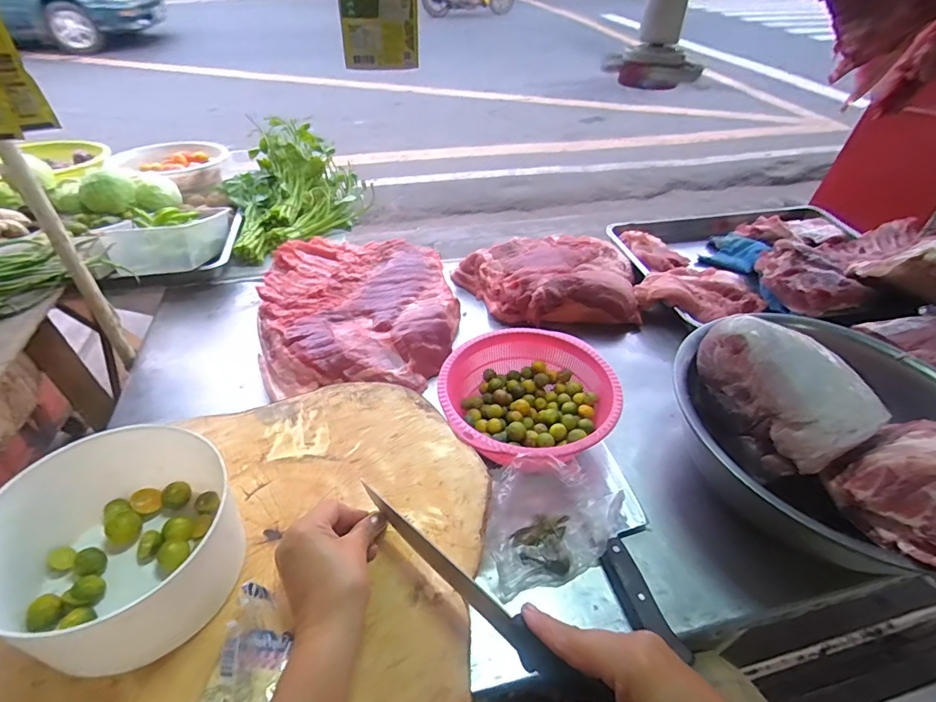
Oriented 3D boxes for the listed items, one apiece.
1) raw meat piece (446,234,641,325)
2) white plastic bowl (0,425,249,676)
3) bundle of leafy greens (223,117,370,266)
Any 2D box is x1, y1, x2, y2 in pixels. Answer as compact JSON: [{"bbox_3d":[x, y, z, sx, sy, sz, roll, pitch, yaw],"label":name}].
[{"bbox_3d":[0.162,-0.149,0.907,0.351,0.085,0.243,-2,43,-8],"label":"raw meat piece"},{"bbox_3d":[-0.277,0.156,0.372,0.153,0.093,0.157,3,43,-2],"label":"white plastic bowl"},{"bbox_3d":[-0.397,-0.391,1.067,0.289,0.162,0.359,-15,46,-20],"label":"bundle of leafy greens"}]

